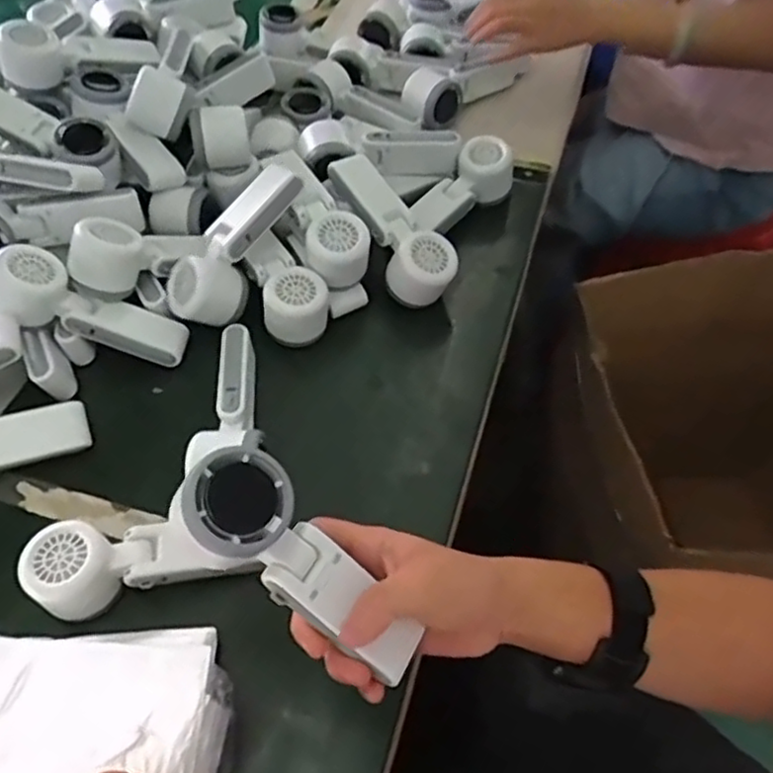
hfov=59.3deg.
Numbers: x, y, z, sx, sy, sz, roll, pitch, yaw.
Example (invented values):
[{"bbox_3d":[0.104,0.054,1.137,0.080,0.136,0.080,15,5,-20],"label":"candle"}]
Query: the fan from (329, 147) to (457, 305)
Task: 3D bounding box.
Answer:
[{"bbox_3d":[0.005,-0.154,0.661,0.056,0.053,0.167,-30,77,-18],"label":"fan"}]

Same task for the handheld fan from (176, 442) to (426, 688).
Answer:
[{"bbox_3d":[-0.042,0.099,0.370,0.160,0.028,0.057,48,61,-14],"label":"handheld fan"}]

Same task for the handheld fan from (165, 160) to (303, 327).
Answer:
[{"bbox_3d":[-0.137,-0.130,0.617,0.060,0.046,0.160,38,96,25],"label":"handheld fan"}]

